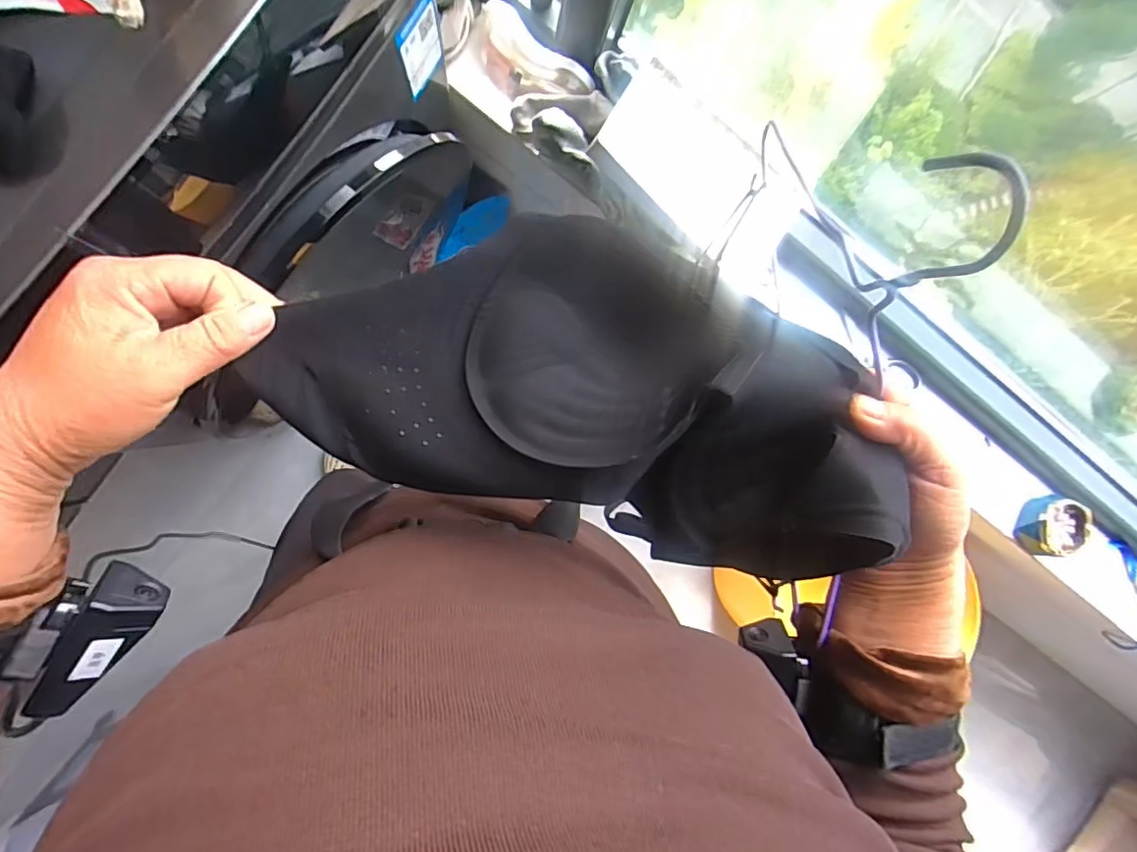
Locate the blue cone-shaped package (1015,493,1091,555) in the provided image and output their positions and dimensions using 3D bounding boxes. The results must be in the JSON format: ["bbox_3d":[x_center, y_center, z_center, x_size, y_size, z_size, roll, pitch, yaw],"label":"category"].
[{"bbox_3d":[0.850,0.174,0.963,0.108,0.060,0.105,6,91,-9],"label":"blue cone-shaped package"}]

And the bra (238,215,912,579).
[{"bbox_3d":[0.012,-0.023,0.262,0.292,0.072,0.149,17,89,-9],"label":"bra"}]

